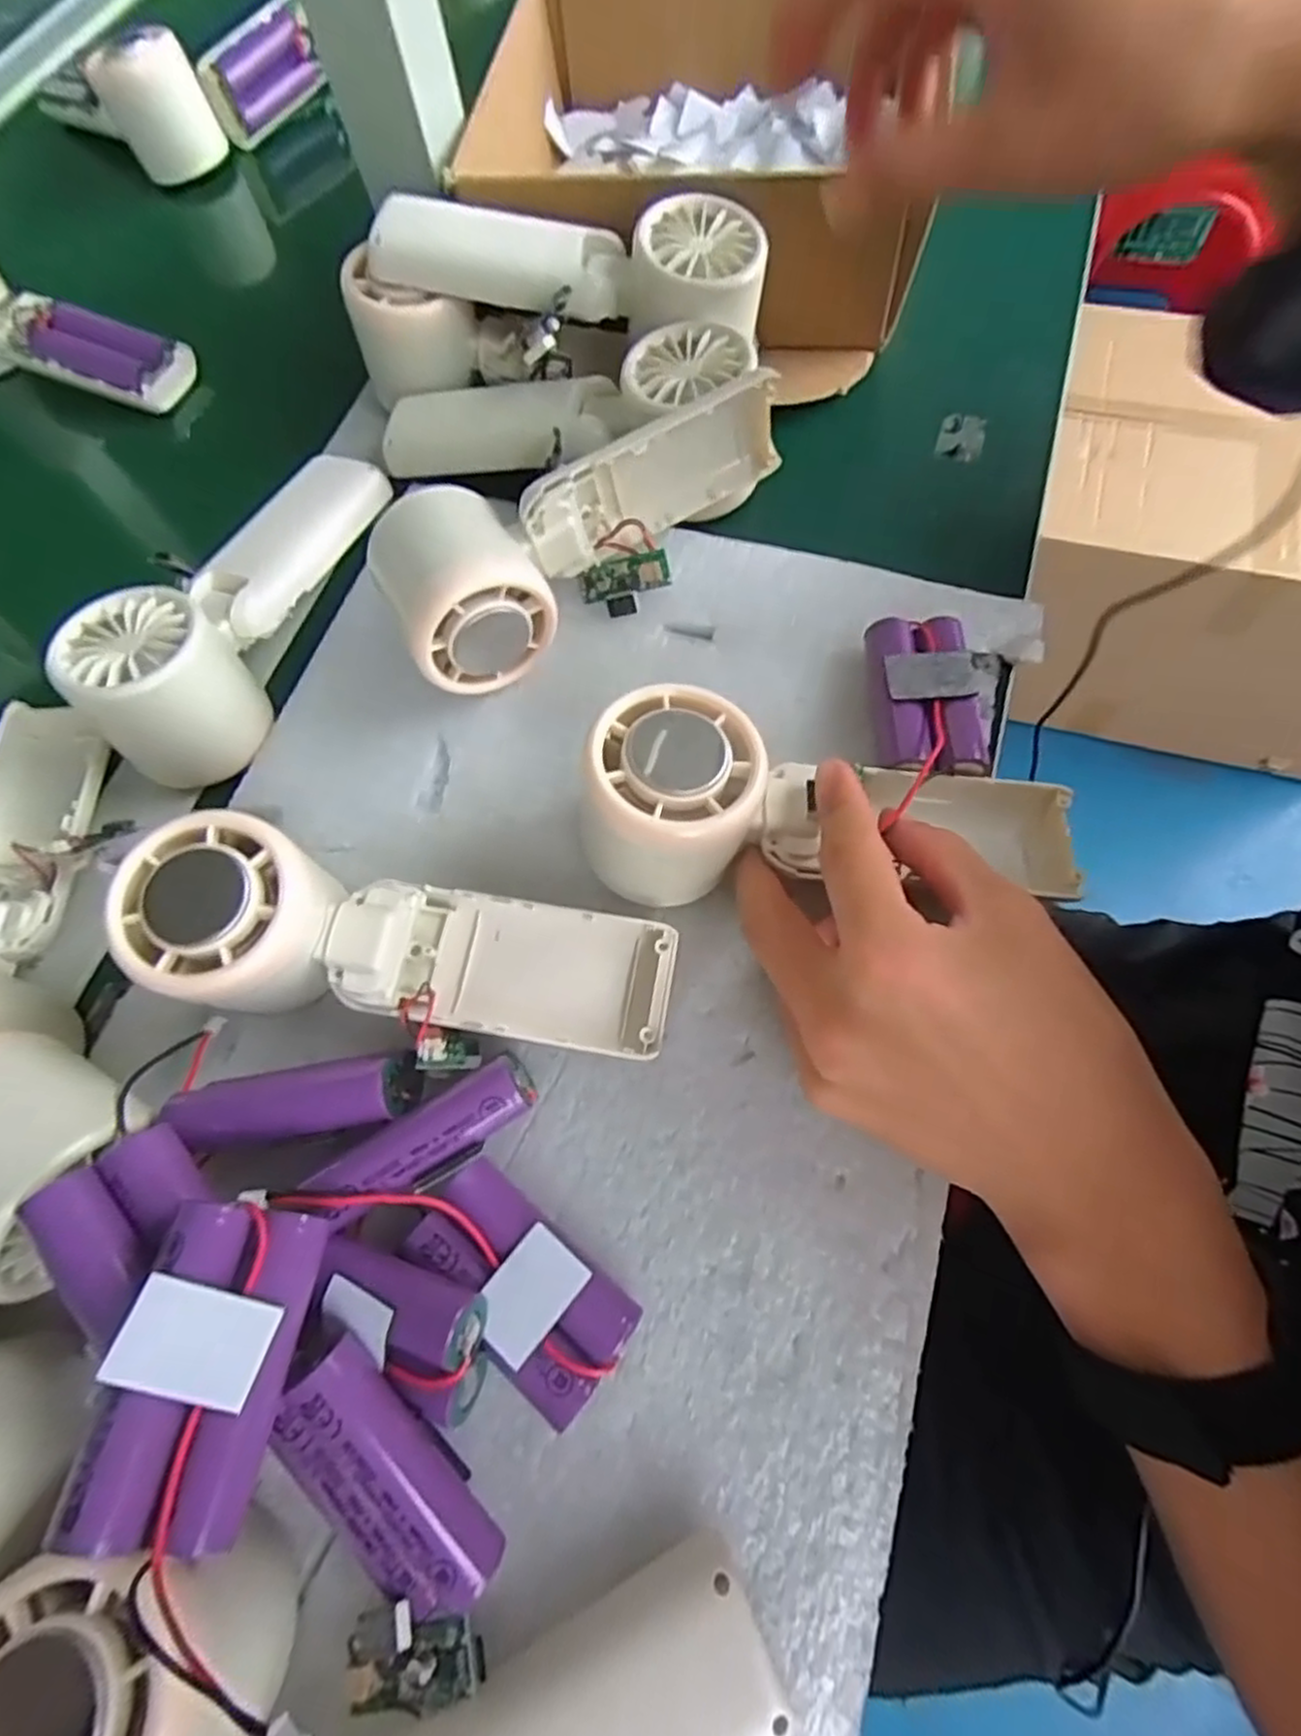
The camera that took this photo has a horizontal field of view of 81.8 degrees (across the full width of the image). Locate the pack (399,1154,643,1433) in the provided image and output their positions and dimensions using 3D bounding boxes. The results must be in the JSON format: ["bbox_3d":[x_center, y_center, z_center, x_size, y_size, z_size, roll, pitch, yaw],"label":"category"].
[{"bbox_3d":[-0.037,0.117,0.213,0.066,0.022,0.033,37,74,17],"label":"pack"}]

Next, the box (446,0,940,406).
[{"bbox_3d":[0.030,-0.373,0.386,0.206,0.073,0.239,5,68,5],"label":"box"}]

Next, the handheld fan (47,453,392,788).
[{"bbox_3d":[-0.166,-0.116,0.302,0.050,0.046,0.161,14,69,9],"label":"handheld fan"}]

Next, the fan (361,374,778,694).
[{"bbox_3d":[-0.029,-0.134,0.293,0.162,0.061,0.056,-36,70,-11],"label":"fan"}]

